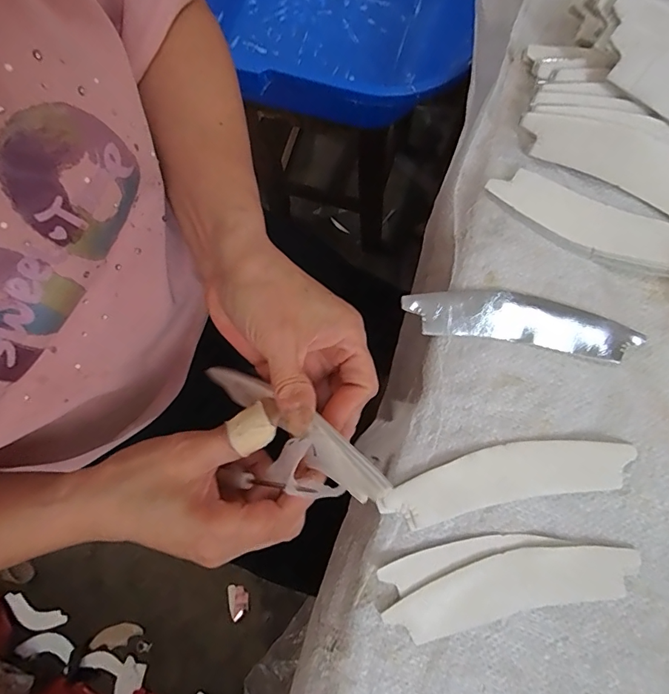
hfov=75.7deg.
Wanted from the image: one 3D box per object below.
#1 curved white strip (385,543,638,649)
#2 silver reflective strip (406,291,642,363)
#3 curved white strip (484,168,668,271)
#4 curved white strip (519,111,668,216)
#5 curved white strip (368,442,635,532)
[{"bbox_3d":[0.108,0.145,0.261,0.152,0.006,0.037,-11,79,-3],"label":"curved white strip"},{"bbox_3d":[0.126,-0.018,0.294,0.154,0.005,0.037,9,79,1],"label":"silver reflective strip"},{"bbox_3d":[0.183,-0.085,0.303,0.152,0.013,0.039,24,79,4],"label":"curved white strip"},{"bbox_3d":[0.204,-0.128,0.299,0.152,0.009,0.037,26,122,2],"label":"curved white strip"},{"bbox_3d":[0.108,0.083,0.273,0.157,0.006,0.037,-11,79,-3],"label":"curved white strip"}]

